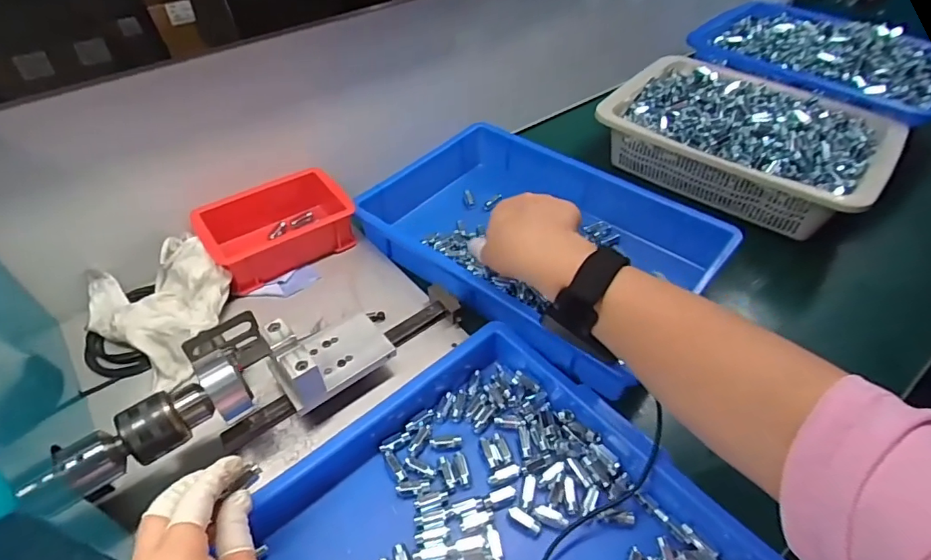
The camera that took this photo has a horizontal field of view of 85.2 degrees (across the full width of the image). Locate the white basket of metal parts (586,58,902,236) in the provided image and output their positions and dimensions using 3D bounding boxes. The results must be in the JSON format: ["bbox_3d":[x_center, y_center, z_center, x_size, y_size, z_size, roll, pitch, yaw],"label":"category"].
[{"bbox_3d":[0.367,-0.189,0.678,0.331,0.082,0.236,36,56,29],"label":"white basket of metal parts"}]

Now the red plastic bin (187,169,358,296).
[{"bbox_3d":[-0.203,-0.059,0.552,0.150,0.053,0.092,-27,52,-23],"label":"red plastic bin"}]

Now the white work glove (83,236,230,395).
[{"bbox_3d":[-0.295,0.018,0.491,0.155,0.048,0.115,28,53,24],"label":"white work glove"}]

